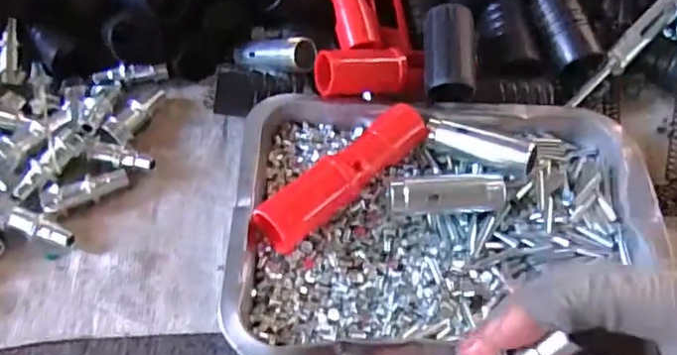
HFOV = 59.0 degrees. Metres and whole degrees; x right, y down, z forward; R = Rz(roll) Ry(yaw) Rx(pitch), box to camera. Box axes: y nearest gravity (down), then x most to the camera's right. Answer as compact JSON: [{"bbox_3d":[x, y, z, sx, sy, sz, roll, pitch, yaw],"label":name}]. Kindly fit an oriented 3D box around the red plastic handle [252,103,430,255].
[{"bbox_3d":[0.006,0.000,0.366,0.120,0.033,0.027,-37,65,-23],"label":"red plastic handle"}]

